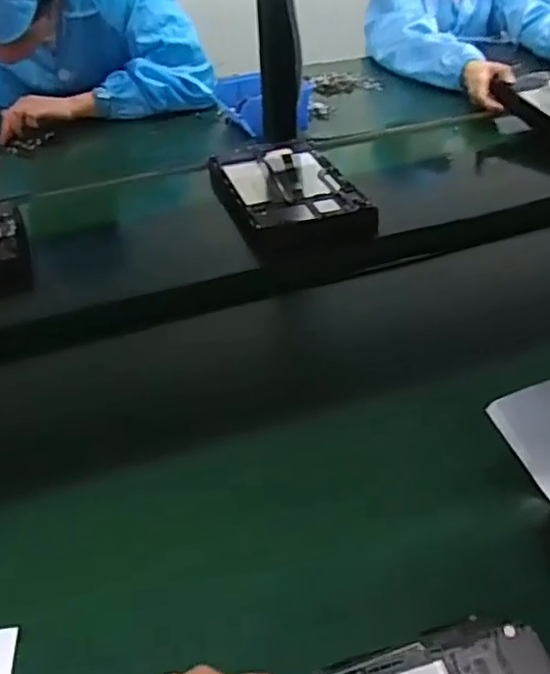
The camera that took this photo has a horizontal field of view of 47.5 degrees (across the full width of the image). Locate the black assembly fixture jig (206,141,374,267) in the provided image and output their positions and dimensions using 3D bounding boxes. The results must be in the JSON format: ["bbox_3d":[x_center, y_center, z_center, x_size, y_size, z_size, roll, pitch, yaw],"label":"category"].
[{"bbox_3d":[0.016,-0.191,0.824,0.154,0.032,0.242,-15,42,-14],"label":"black assembly fixture jig"}]

